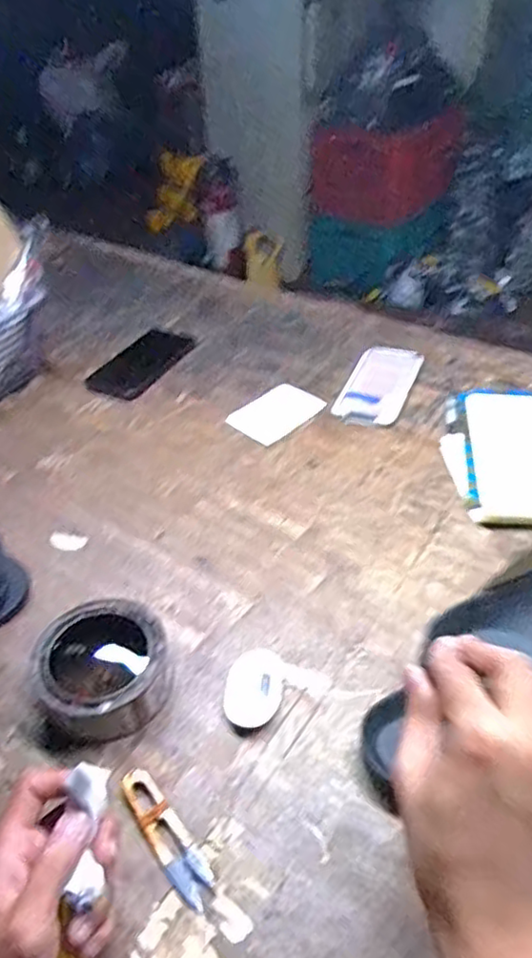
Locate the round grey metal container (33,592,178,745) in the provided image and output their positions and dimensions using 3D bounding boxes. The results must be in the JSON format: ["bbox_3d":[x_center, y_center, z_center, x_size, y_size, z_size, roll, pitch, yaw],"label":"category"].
[{"bbox_3d":[-0.130,0.151,0.536,0.101,0.050,0.103,-2,43,2],"label":"round grey metal container"}]

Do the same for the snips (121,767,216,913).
[{"bbox_3d":[-0.069,0.246,0.457,0.025,0.010,0.101,-30,49,-26],"label":"snips"}]

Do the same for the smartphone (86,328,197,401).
[{"bbox_3d":[-0.177,-0.166,0.952,0.087,0.009,0.172,19,47,22],"label":"smartphone"}]

